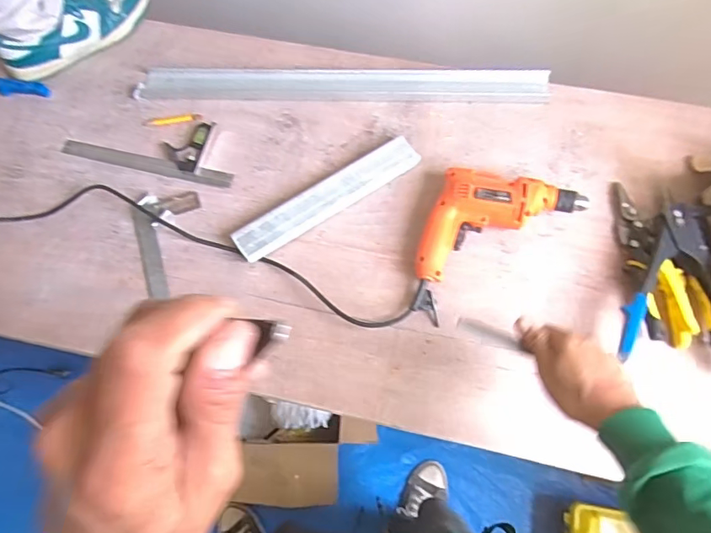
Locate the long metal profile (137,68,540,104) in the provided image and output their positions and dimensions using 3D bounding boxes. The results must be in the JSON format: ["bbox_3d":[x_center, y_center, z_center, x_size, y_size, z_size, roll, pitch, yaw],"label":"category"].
[{"bbox_3d":[-0.020,-0.313,0.839,0.695,0.020,0.068,1,73,1],"label":"long metal profile"}]

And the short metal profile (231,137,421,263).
[{"bbox_3d":[-0.043,-0.108,0.752,0.306,0.025,0.059,-32,75,-8],"label":"short metal profile"}]

